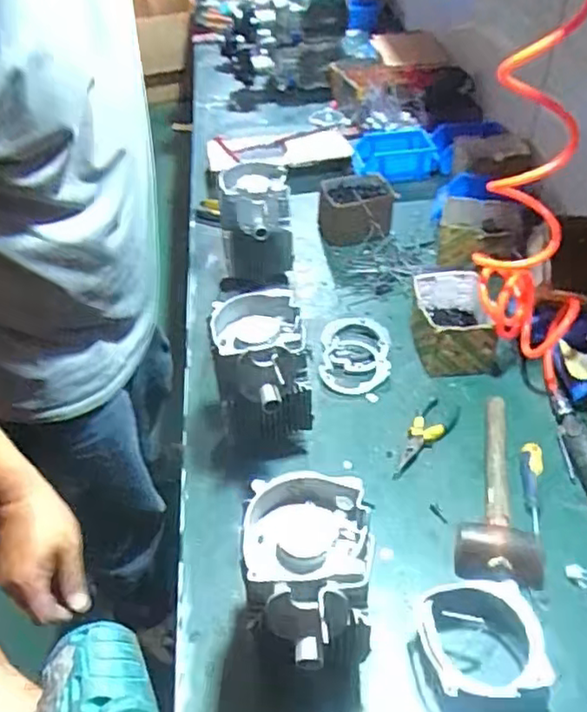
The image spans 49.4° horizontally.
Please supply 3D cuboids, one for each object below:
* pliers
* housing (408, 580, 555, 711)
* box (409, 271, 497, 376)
[{"bbox_3d":[0.188,0.113,0.914,0.048,0.022,0.170,24,48,27],"label":"pliers"},{"bbox_3d":[0.198,0.324,0.682,0.131,0.088,0.136,-2,41,2],"label":"housing"},{"bbox_3d":[0.261,-0.049,1.032,0.134,0.105,0.150,3,42,8],"label":"box"}]

